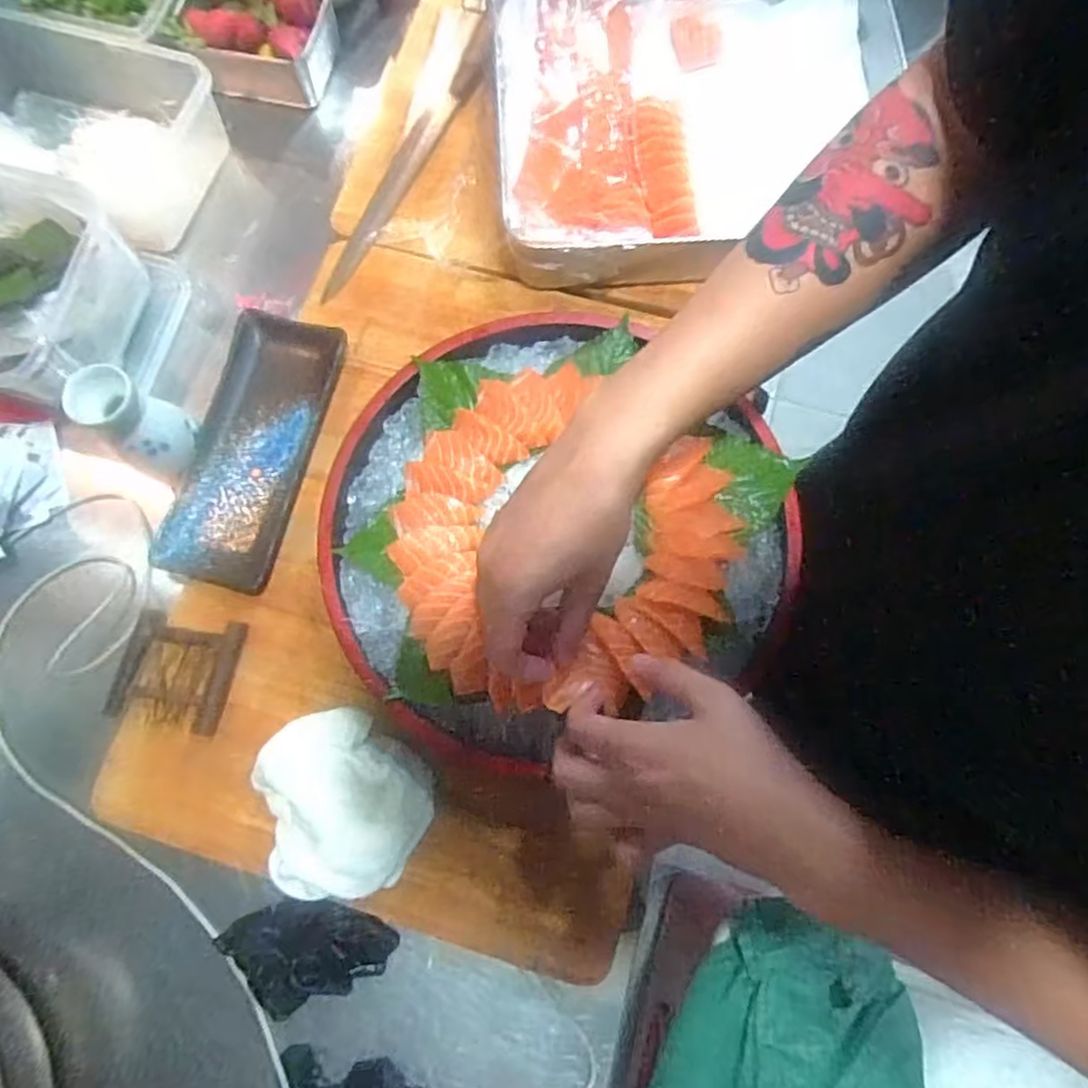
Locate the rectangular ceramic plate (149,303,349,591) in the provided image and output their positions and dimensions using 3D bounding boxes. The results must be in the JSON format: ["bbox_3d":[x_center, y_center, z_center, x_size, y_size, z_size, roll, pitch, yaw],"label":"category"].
[{"bbox_3d":[-0.224,-0.076,0.539,0.088,0.024,0.219,13,76,5],"label":"rectangular ceramic plate"}]

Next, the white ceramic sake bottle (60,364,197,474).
[{"bbox_3d":[-0.293,-0.089,0.500,0.055,0.078,0.050,0,75,2],"label":"white ceramic sake bottle"}]

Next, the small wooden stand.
[{"bbox_3d":[-0.267,0.092,0.505,0.078,0.015,0.078,11,76,4],"label":"small wooden stand"}]

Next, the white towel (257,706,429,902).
[{"bbox_3d":[-0.136,0.170,0.462,0.110,0.041,0.117,-14,75,-2],"label":"white towel"}]

